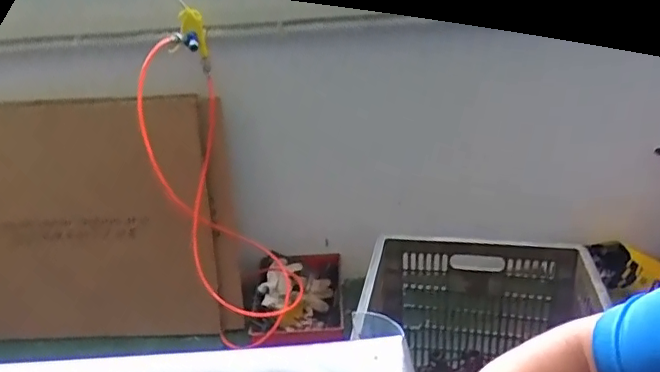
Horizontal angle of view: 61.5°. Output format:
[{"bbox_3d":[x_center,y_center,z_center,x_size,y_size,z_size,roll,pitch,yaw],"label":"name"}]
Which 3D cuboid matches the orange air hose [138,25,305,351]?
[{"bbox_3d":[-0.262,0.079,1.436,0.347,0.763,0.262,-7,28,-6],"label":"orange air hose"}]

